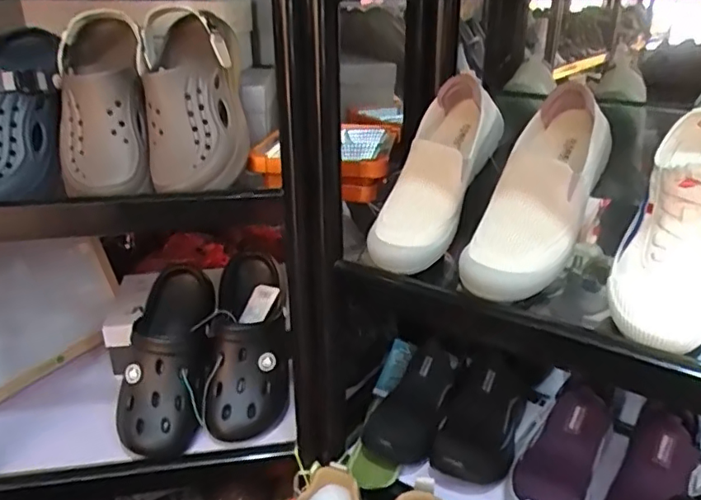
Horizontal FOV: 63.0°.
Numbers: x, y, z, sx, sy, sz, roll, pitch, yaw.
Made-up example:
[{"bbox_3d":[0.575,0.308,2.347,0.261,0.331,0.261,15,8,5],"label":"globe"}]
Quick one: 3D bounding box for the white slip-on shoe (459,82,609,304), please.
[{"bbox_3d":[0.184,-0.050,0.568,0.078,0.220,0.061,19,-13,38],"label":"white slip-on shoe"}]

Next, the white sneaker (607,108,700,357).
[{"bbox_3d":[0.290,-0.027,0.499,0.080,0.227,0.097,15,-11,31],"label":"white sneaker"}]

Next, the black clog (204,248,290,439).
[{"bbox_3d":[-0.146,0.126,0.814,0.108,0.073,0.262,-2,61,-3],"label":"black clog"}]

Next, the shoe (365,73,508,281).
[{"bbox_3d":[0.091,-0.077,0.634,0.079,0.220,0.073,17,-14,35],"label":"shoe"}]

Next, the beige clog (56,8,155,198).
[{"bbox_3d":[-0.283,-0.161,0.651,0.096,0.207,0.094,-7,-14,-16],"label":"beige clog"}]

